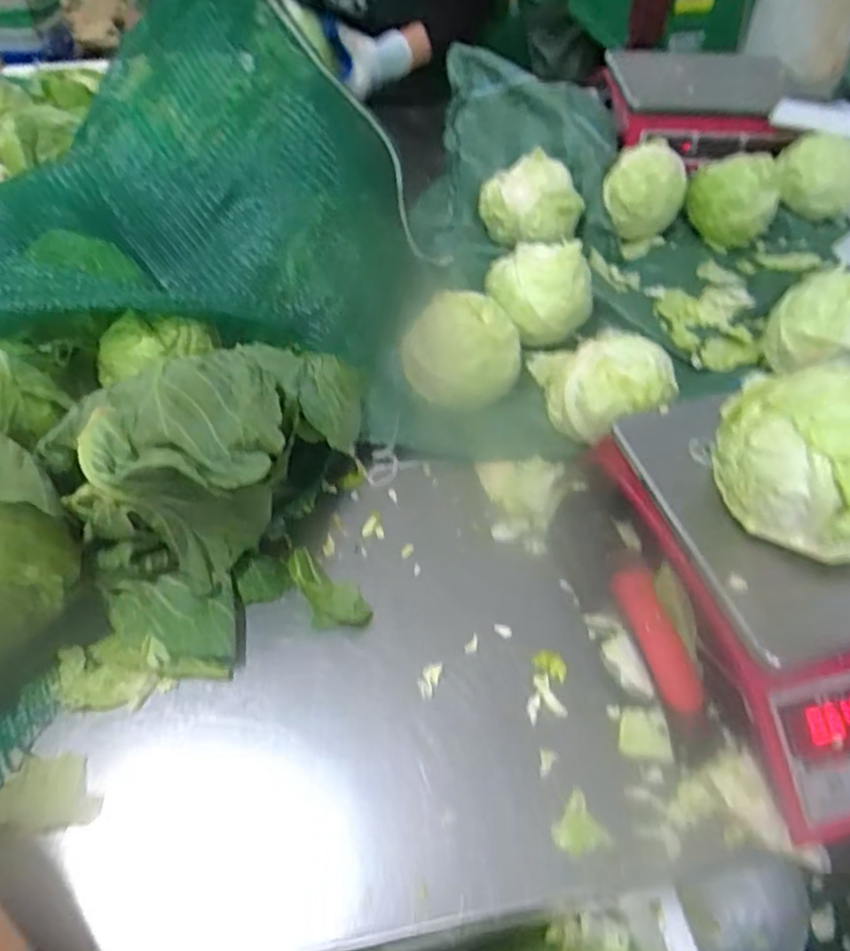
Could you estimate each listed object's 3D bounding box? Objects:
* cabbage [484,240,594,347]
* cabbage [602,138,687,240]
[{"bbox_3d":[0.124,-0.199,0.725,0.093,0.109,0.100,1,50,-1],"label":"cabbage"},{"bbox_3d":[0.297,-0.386,0.888,0.104,0.109,0.089,16,51,12],"label":"cabbage"}]

